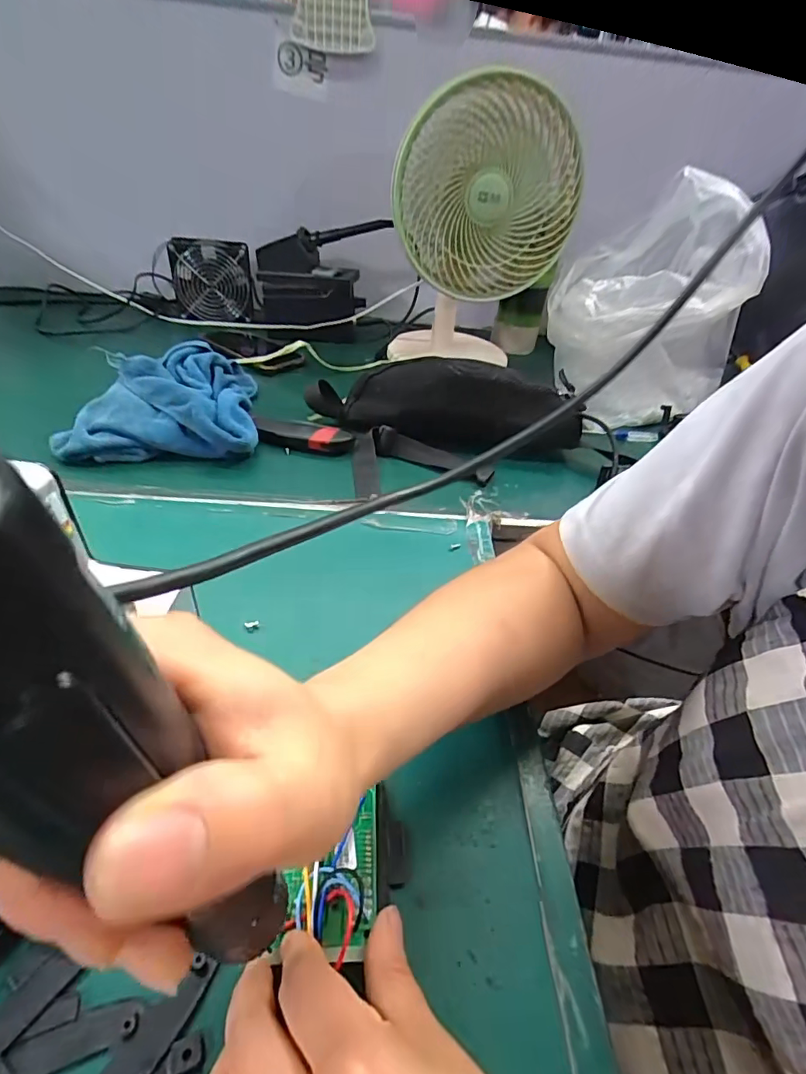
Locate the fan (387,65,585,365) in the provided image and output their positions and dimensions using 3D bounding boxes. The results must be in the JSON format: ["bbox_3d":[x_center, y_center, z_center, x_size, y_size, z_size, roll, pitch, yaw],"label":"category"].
[{"bbox_3d":[0.090,-0.401,0.686,0.215,0.329,0.155,0,40,-7],"label":"fan"}]

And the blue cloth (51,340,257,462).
[{"bbox_3d":[-0.270,-0.164,0.570,0.189,0.065,0.209,-4,40,-14],"label":"blue cloth"}]

